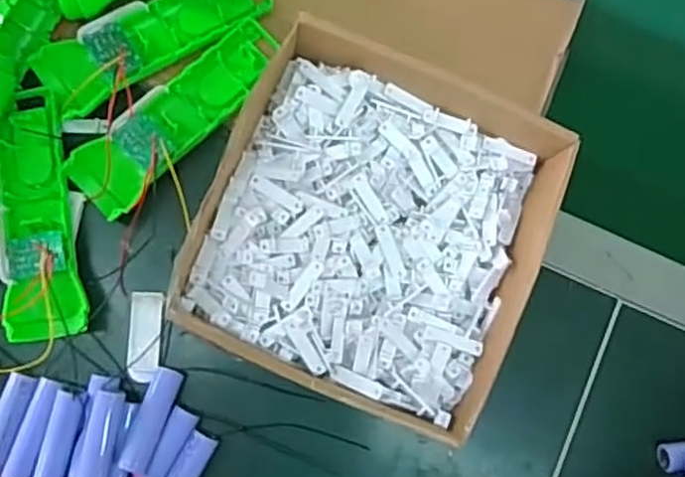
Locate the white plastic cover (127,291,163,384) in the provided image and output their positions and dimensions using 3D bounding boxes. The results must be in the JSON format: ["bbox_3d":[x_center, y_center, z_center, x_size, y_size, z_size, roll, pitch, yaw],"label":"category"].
[{"bbox_3d":[-0.130,0.064,0.454,0.020,0.004,0.058,5,74,-21],"label":"white plastic cover"}]

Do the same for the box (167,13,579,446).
[{"bbox_3d":[0.019,-0.009,0.446,0.196,0.074,0.219,23,82,-1],"label":"box"}]

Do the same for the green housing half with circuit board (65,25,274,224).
[{"bbox_3d":[-0.106,-0.082,0.457,0.160,0.021,0.046,-43,88,-7],"label":"green housing half with circuit board"}]

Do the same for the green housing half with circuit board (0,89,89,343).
[{"bbox_3d":[-0.194,-0.019,0.435,0.046,0.019,0.161,-8,84,-5],"label":"green housing half with circuit board"}]

